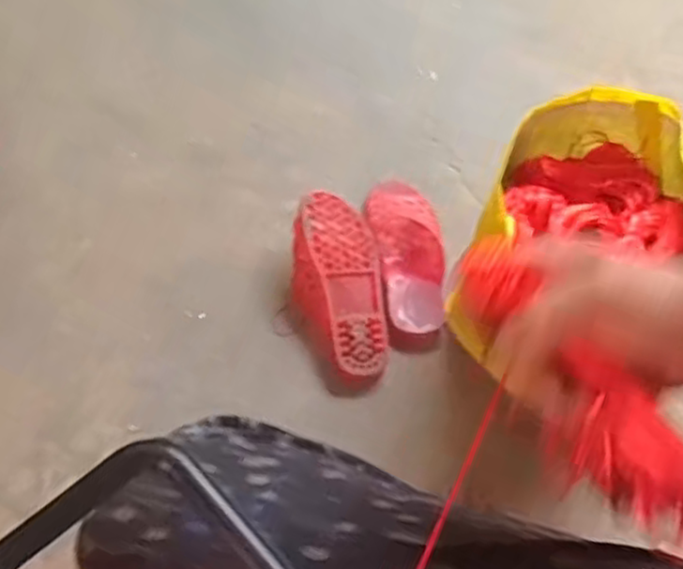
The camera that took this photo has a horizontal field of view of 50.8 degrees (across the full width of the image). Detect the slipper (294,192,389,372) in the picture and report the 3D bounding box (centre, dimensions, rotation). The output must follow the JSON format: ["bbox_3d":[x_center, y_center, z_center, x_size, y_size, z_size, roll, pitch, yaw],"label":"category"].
[{"bbox_3d":[-0.004,0.000,0.872,0.105,0.071,0.231,-5,60,-3],"label":"slipper"}]

